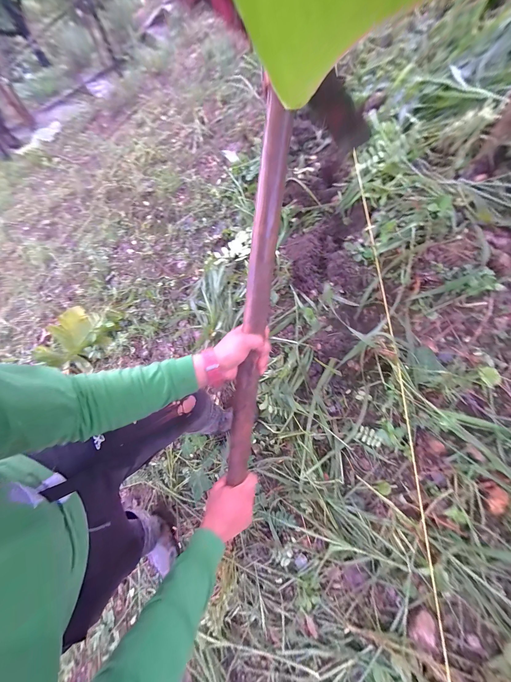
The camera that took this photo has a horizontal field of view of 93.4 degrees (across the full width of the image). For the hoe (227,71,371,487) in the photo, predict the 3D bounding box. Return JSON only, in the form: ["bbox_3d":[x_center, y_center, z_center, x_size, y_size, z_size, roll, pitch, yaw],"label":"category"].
[{"bbox_3d":[0.039,-0.080,0.448,0.155,0.134,0.729,14,94,10],"label":"hoe"}]

